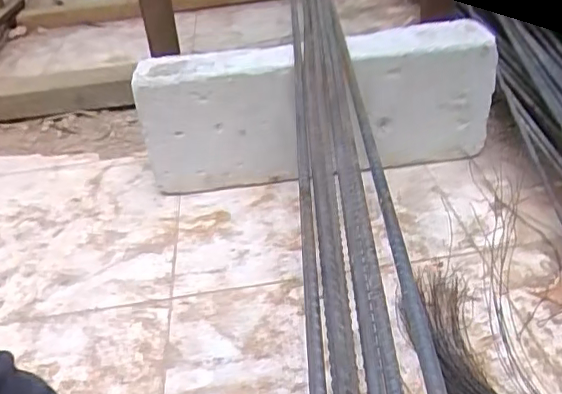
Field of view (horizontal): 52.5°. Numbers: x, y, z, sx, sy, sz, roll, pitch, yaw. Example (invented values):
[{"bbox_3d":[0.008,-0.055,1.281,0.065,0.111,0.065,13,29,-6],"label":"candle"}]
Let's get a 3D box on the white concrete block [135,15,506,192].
[{"bbox_3d":[0.052,-0.131,0.878,0.521,0.212,0.080,-8,36,3],"label":"white concrete block"}]

